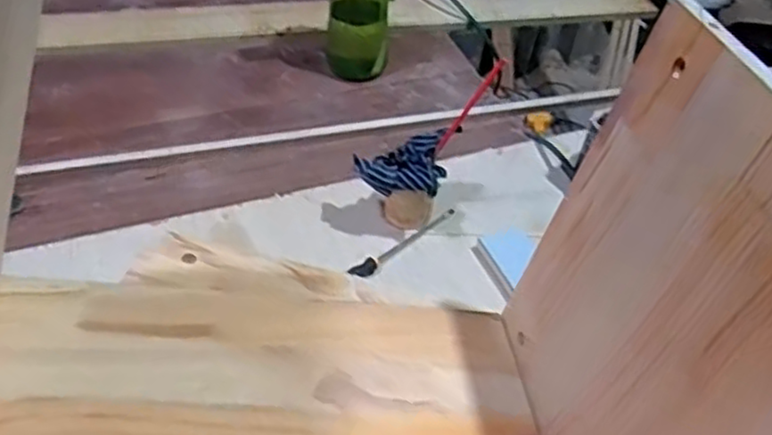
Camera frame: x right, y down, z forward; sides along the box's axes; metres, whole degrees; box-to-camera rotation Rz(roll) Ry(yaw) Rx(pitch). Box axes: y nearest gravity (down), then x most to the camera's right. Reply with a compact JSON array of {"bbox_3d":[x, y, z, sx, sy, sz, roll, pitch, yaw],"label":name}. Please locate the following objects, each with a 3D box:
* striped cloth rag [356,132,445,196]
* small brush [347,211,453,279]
[{"bbox_3d":[0.022,-0.069,0.871,0.110,0.046,0.098,18,48,11],"label":"striped cloth rag"},{"bbox_3d":[0.026,0.030,0.885,0.179,0.013,0.015,-32,57,-30],"label":"small brush"}]

